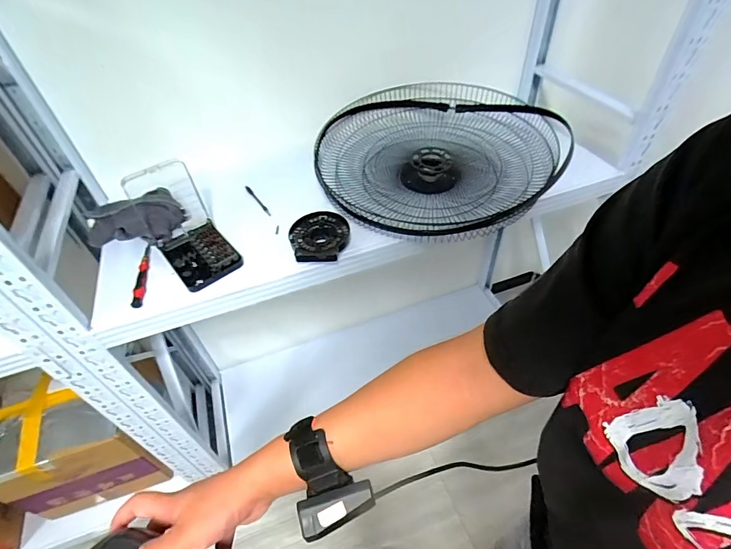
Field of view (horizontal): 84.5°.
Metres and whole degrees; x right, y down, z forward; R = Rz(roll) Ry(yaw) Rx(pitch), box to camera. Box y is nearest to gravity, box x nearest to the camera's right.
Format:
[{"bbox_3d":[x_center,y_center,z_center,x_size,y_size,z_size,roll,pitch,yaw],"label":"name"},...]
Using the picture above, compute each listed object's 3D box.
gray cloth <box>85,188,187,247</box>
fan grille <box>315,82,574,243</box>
[{"bbox_3d":[-0.467,-0.117,0.817,0.206,0.083,0.097,10,49,14],"label":"gray cloth"},{"bbox_3d":[0.155,-0.265,0.894,0.488,0.097,0.524,-3,47,3],"label":"fan grille"}]

